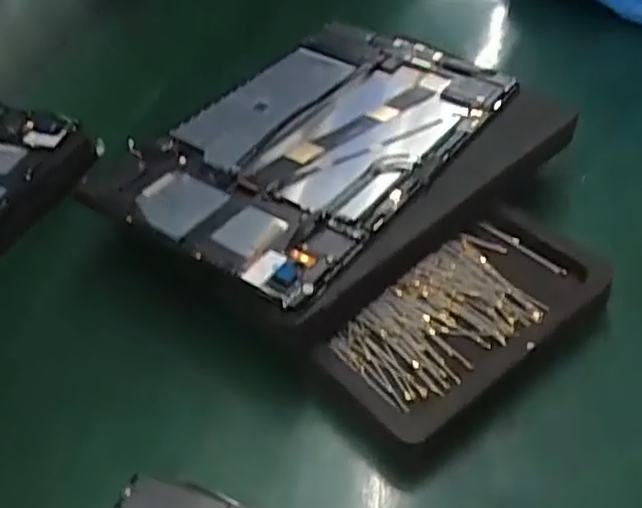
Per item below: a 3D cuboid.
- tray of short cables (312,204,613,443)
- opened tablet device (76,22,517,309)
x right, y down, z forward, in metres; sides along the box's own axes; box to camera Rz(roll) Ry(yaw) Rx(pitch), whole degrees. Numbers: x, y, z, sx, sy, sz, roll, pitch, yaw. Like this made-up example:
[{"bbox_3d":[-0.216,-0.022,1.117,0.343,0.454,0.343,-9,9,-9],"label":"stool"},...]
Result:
[{"bbox_3d":[0.074,0.032,0.353,0.149,0.025,0.078,-35,53,-30],"label":"tray of short cables"},{"bbox_3d":[-0.002,-0.068,0.413,0.148,0.016,0.232,28,51,26],"label":"opened tablet device"}]

